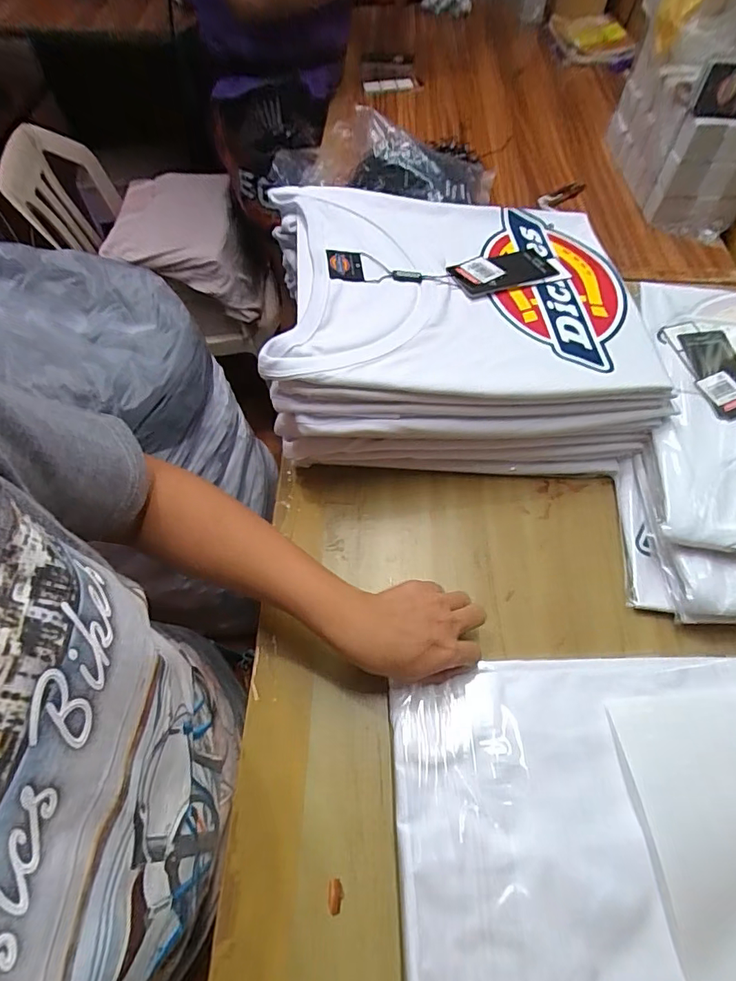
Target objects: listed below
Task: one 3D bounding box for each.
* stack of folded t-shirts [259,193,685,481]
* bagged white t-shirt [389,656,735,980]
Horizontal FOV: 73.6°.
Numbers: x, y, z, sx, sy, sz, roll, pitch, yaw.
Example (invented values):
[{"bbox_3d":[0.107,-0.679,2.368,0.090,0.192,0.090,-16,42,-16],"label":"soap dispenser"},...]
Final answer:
[{"bbox_3d":[0.087,-0.167,0.501,0.339,0.148,0.272,-3,59,-2],"label":"stack of folded t-shirts"},{"bbox_3d":[0.180,0.245,0.327,0.317,0.017,0.253,-2,59,-1],"label":"bagged white t-shirt"}]

